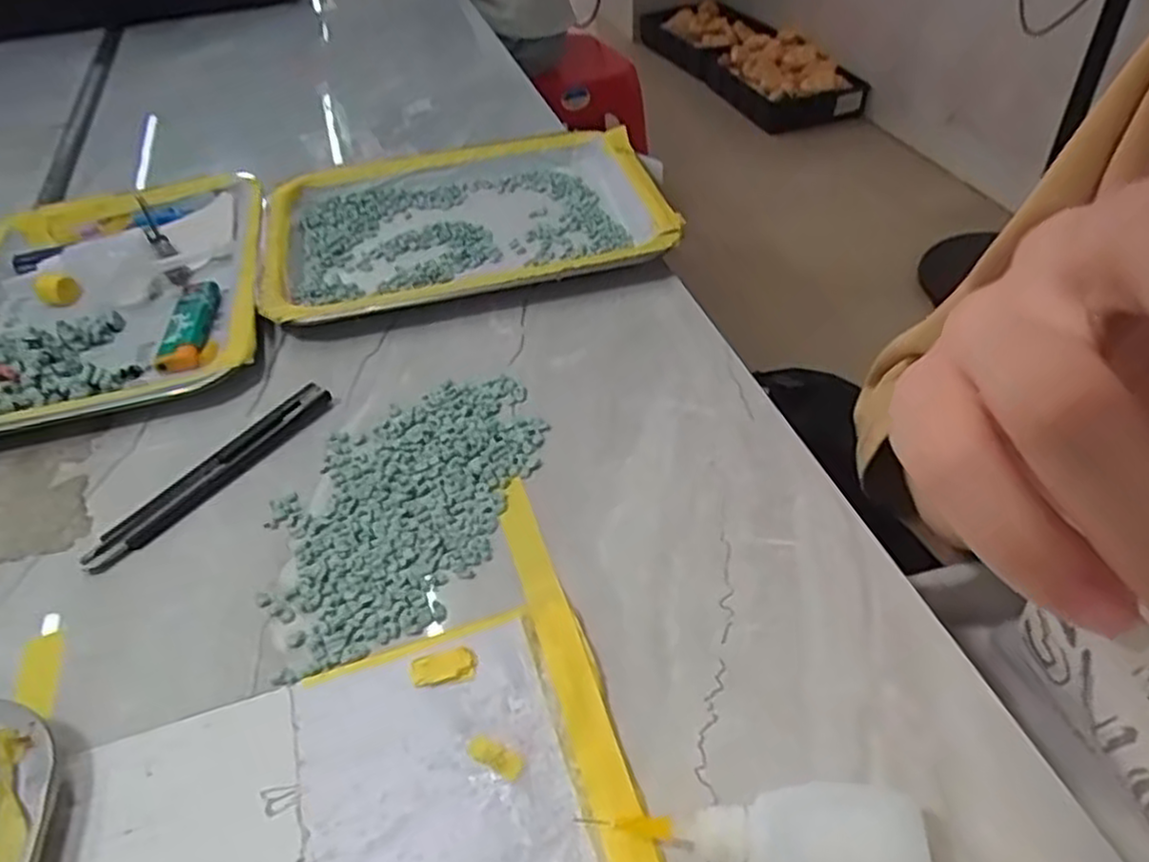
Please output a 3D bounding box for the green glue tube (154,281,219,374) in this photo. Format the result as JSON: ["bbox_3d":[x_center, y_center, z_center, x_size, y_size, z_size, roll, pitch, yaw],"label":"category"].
[{"bbox_3d":[-0.234,-0.065,0.465,0.027,0.011,0.083,-13,43,-8],"label":"green glue tube"}]

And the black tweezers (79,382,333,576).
[{"bbox_3d":[-0.175,0.018,0.377,0.016,0.010,0.134,23,50,28],"label":"black tweezers"}]

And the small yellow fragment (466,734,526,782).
[{"bbox_3d":[-0.028,0.112,0.266,0.021,0.004,0.009,18,48,24],"label":"small yellow fragment"}]

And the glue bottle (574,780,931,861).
[{"bbox_3d":[0.059,0.128,0.239,0.095,0.017,0.037,2,43,8],"label":"glue bottle"}]

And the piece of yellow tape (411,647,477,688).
[{"bbox_3d":[-0.050,0.090,0.292,0.024,0.004,0.013,-9,43,-3],"label":"piece of yellow tape"}]

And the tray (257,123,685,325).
[{"bbox_3d":[-0.078,-0.148,0.534,0.265,0.029,0.200,-13,43,-7],"label":"tray"}]

